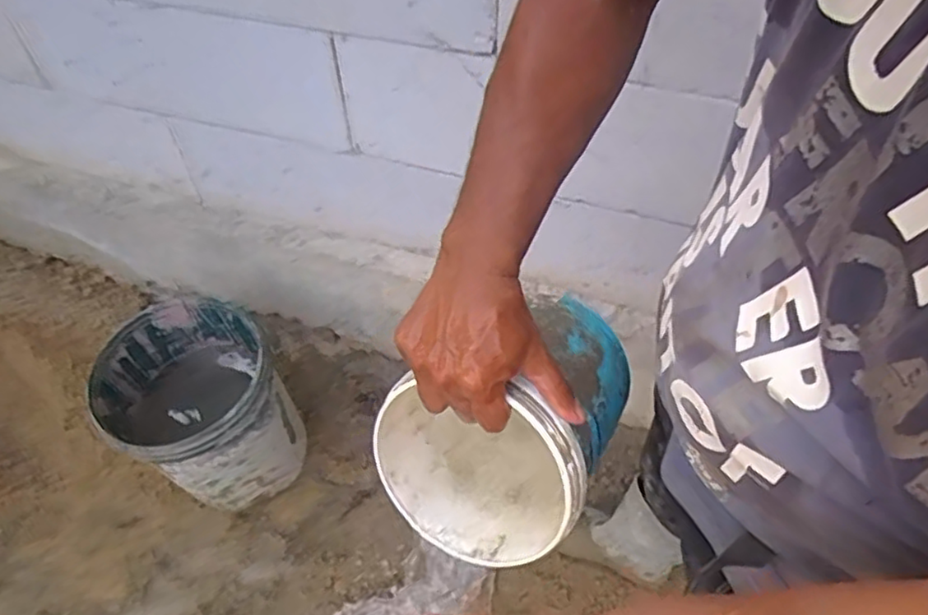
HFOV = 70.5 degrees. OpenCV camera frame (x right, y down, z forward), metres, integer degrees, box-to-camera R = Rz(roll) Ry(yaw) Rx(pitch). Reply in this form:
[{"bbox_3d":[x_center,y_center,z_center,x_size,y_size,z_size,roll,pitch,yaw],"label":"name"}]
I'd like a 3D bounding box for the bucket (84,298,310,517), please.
[{"bbox_3d":[-0.478,0.191,1.222,0.276,0.300,0.274,-1,55,1],"label":"bucket"}]

